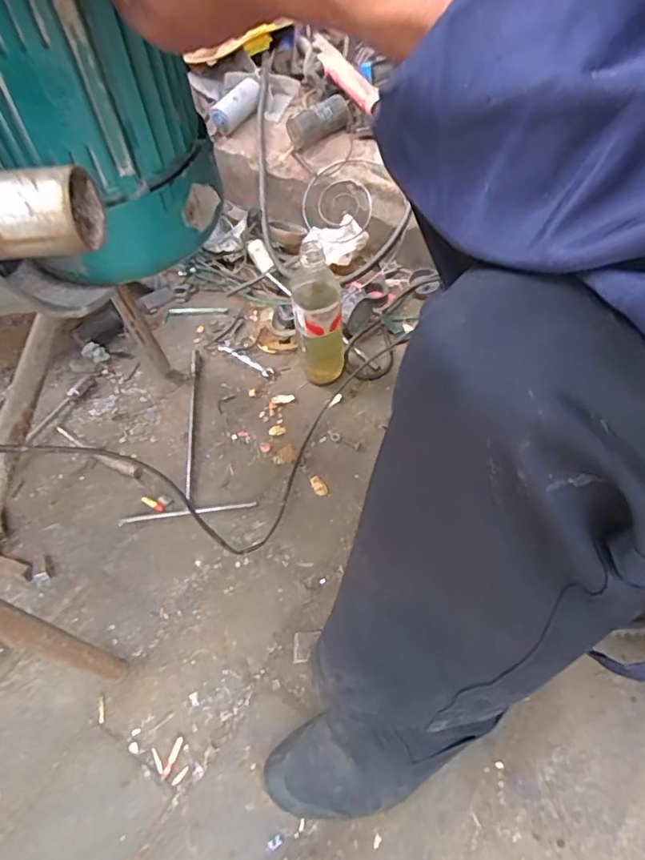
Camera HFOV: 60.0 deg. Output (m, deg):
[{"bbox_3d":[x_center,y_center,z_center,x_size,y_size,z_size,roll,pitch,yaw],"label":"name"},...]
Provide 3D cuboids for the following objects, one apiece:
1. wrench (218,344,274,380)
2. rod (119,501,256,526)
[{"bbox_3d":[-0.125,-0.115,0.903,0.120,0.007,0.016,31,61,24],"label":"wrench"},{"bbox_3d":[-0.177,0.107,0.733,0.177,0.006,0.011,-7,53,-2],"label":"rod"}]

